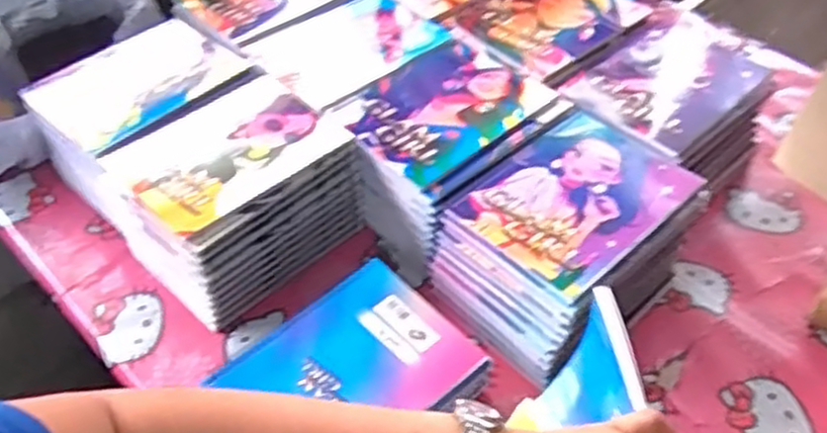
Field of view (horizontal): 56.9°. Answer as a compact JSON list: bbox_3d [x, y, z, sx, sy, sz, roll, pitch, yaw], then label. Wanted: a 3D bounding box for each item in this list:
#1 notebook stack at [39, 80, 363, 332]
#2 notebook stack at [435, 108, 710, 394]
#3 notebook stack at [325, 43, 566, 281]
[{"bbox_3d":[-0.181,-0.023,0.790,0.209,0.116,0.176,-35,56,-29],"label":"notebook stack"},{"bbox_3d":[0.147,0.023,0.747,0.226,0.123,0.167,-32,54,-27],"label":"notebook stack"},{"bbox_3d":[0.029,-0.073,0.830,0.173,0.109,0.226,36,56,29],"label":"notebook stack"}]

